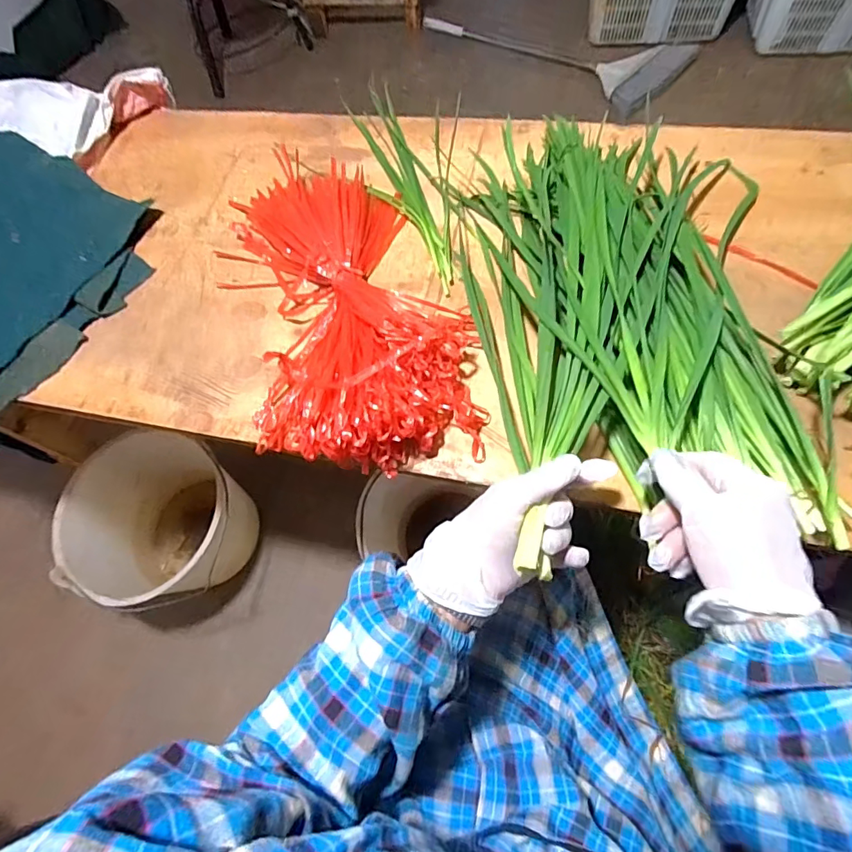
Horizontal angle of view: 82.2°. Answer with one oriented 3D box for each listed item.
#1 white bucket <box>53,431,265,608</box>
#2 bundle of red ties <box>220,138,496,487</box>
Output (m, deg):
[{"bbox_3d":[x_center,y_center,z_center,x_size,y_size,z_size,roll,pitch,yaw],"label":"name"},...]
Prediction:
[{"bbox_3d":[-0.495,0.218,0.969,0.334,0.290,0.305,-1,62,2],"label":"white bucket"},{"bbox_3d":[-0.089,-0.139,0.493,0.229,0.047,0.386,-19,63,-7],"label":"bundle of red ties"}]

